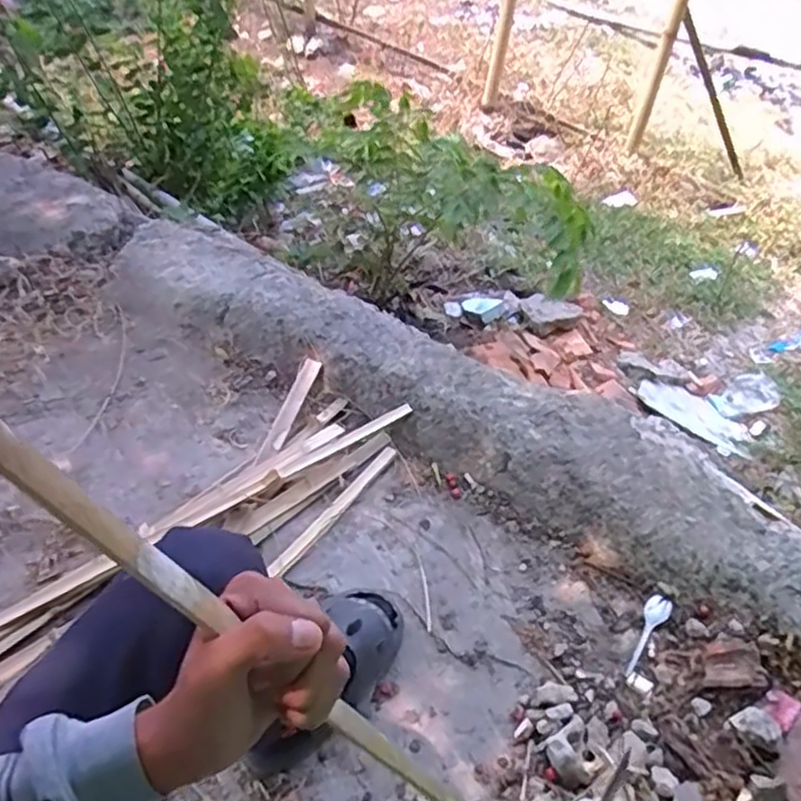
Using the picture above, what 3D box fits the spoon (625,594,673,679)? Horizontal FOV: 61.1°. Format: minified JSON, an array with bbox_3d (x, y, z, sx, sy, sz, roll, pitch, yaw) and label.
[{"bbox_3d":[0.379,0.366,1.062,0.037,0.014,0.155,34,53,23],"label":"spoon"}]

